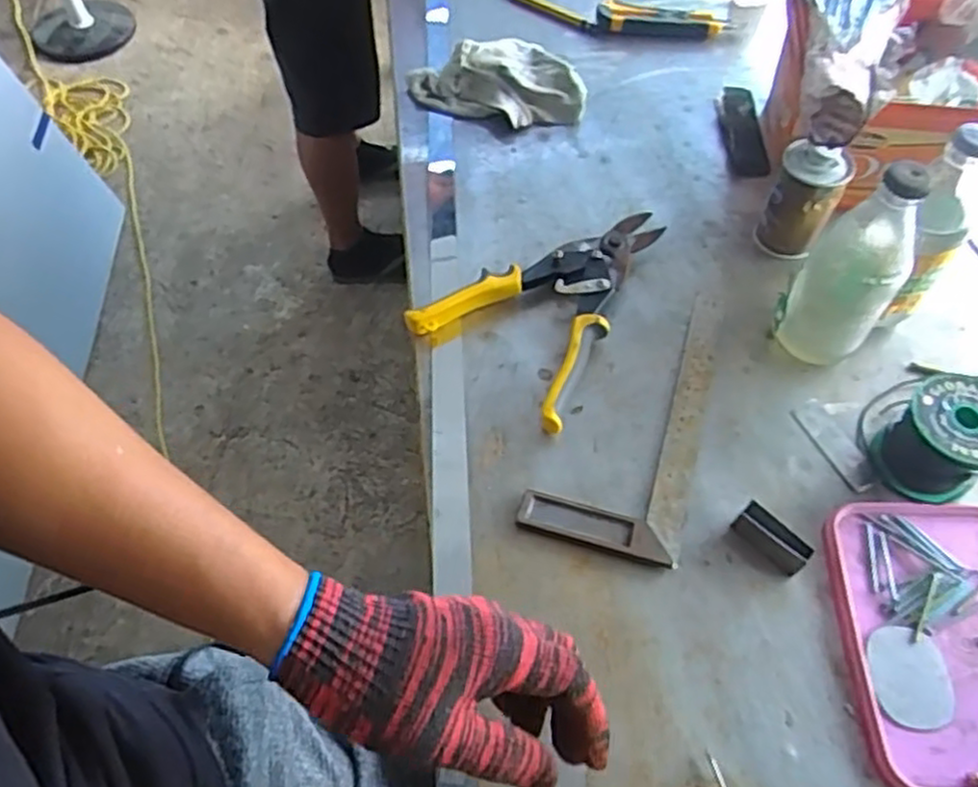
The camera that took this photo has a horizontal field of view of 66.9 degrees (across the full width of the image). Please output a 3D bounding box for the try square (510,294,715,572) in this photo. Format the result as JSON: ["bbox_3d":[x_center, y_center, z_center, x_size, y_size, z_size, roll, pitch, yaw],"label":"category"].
[{"bbox_3d":[0.110,0.009,0.575,0.111,0.011,0.244,15,59,9],"label":"try square"}]

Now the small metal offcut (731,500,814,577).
[{"bbox_3d":[0.193,0.101,0.507,0.016,0.030,0.050,-35,64,-20],"label":"small metal offcut"}]

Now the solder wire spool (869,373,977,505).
[{"bbox_3d":[0.322,0.033,0.524,0.070,0.069,0.067,-37,65,-21],"label":"solder wire spool"}]

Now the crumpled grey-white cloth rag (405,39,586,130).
[{"bbox_3d":[0.013,-0.330,0.774,0.177,0.045,0.103,21,60,13],"label":"crumpled grey-white cloth rag"}]

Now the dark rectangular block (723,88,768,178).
[{"bbox_3d":[0.260,-0.267,0.751,0.036,0.016,0.119,2,57,1],"label":"dark rectangular block"}]

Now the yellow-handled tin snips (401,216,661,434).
[{"bbox_3d":[0.064,-0.087,0.627,0.151,0.028,0.223,36,64,21],"label":"yellow-handled tin snips"}]

